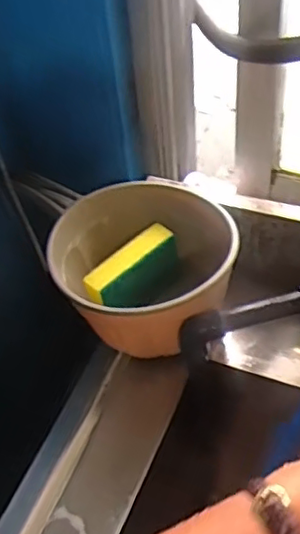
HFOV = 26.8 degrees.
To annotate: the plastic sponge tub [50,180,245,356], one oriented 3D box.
[{"bbox_3d":[-0.002,-0.001,0.639,0.159,0.095,0.169,-35,53,-23],"label":"plastic sponge tub"}]

